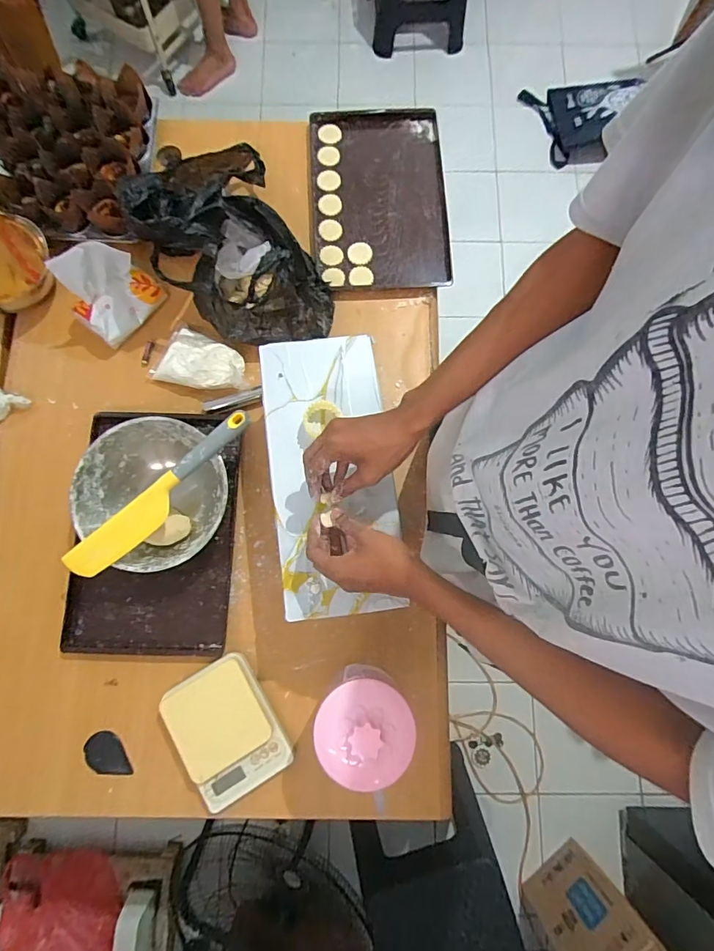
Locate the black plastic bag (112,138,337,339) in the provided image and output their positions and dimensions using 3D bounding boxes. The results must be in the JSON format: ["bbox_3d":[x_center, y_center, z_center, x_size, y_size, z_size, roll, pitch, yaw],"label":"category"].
[{"bbox_3d":[-0.205,-0.377,0.728,0.231,0.171,0.350,-27,80,-6],"label":"black plastic bag"}]

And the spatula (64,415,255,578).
[{"bbox_3d":[-0.272,0.028,0.645,0.312,0.026,0.049,-41,82,-8],"label":"spatula"}]

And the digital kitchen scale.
[{"bbox_3d":[-0.185,0.361,0.656,0.129,0.043,0.176,-29,80,-6],"label":"digital kitchen scale"}]

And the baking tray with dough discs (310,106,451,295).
[{"bbox_3d":[0.041,-0.509,0.839,0.241,0.028,0.364,-2,79,-1],"label":"baking tray with dough discs"}]

